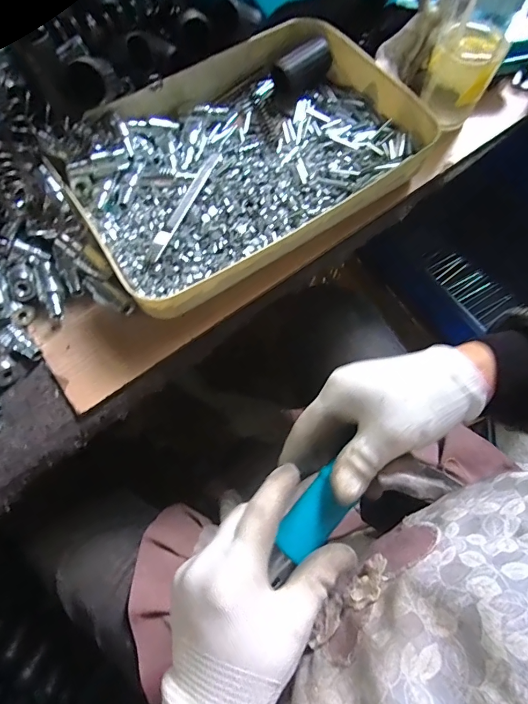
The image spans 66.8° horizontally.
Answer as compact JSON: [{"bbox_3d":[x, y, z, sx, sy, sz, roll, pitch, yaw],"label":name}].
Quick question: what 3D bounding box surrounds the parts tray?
[{"bbox_3d":[-0.017,-0.191,0.387,0.325,0.043,0.230,-32,72,-12],"label":"parts tray"}]

